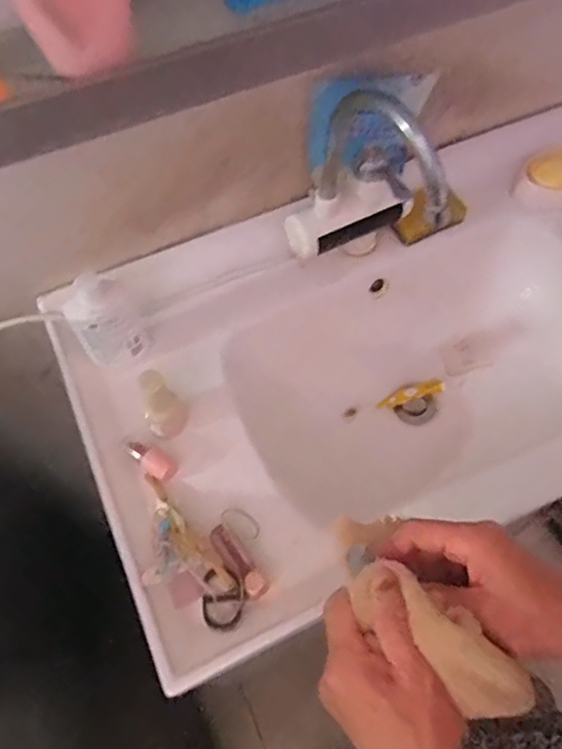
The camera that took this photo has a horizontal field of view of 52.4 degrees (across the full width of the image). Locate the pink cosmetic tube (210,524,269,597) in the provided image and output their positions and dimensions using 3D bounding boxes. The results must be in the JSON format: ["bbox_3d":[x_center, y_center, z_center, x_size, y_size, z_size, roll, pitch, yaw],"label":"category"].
[{"bbox_3d":[-0.040,0.181,0.553,0.019,0.022,0.077,-34,64,-15],"label":"pink cosmetic tube"}]

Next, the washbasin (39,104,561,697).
[{"bbox_3d":[0.170,-0.030,0.740,0.803,0.208,0.475,-24,62,-10],"label":"washbasin"}]

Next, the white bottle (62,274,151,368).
[{"bbox_3d":[-0.188,-0.056,0.622,0.070,0.118,0.045,-30,63,-12],"label":"white bottle"}]

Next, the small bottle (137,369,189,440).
[{"bbox_3d":[-0.123,0.032,0.584,0.043,0.084,0.033,-30,63,-12],"label":"small bottle"}]

